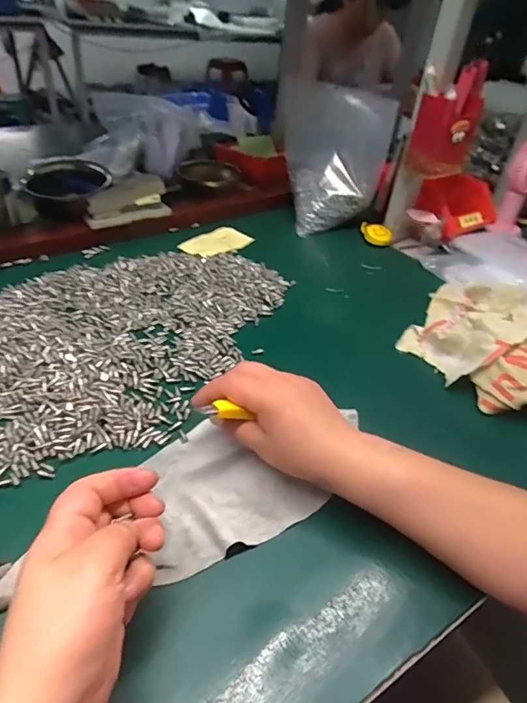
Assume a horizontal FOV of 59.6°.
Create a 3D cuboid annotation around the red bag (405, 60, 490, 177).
[{"bbox_3d":[0.250,-0.313,0.630,0.079,0.120,0.087,16,41,13],"label":"red bag"}]

